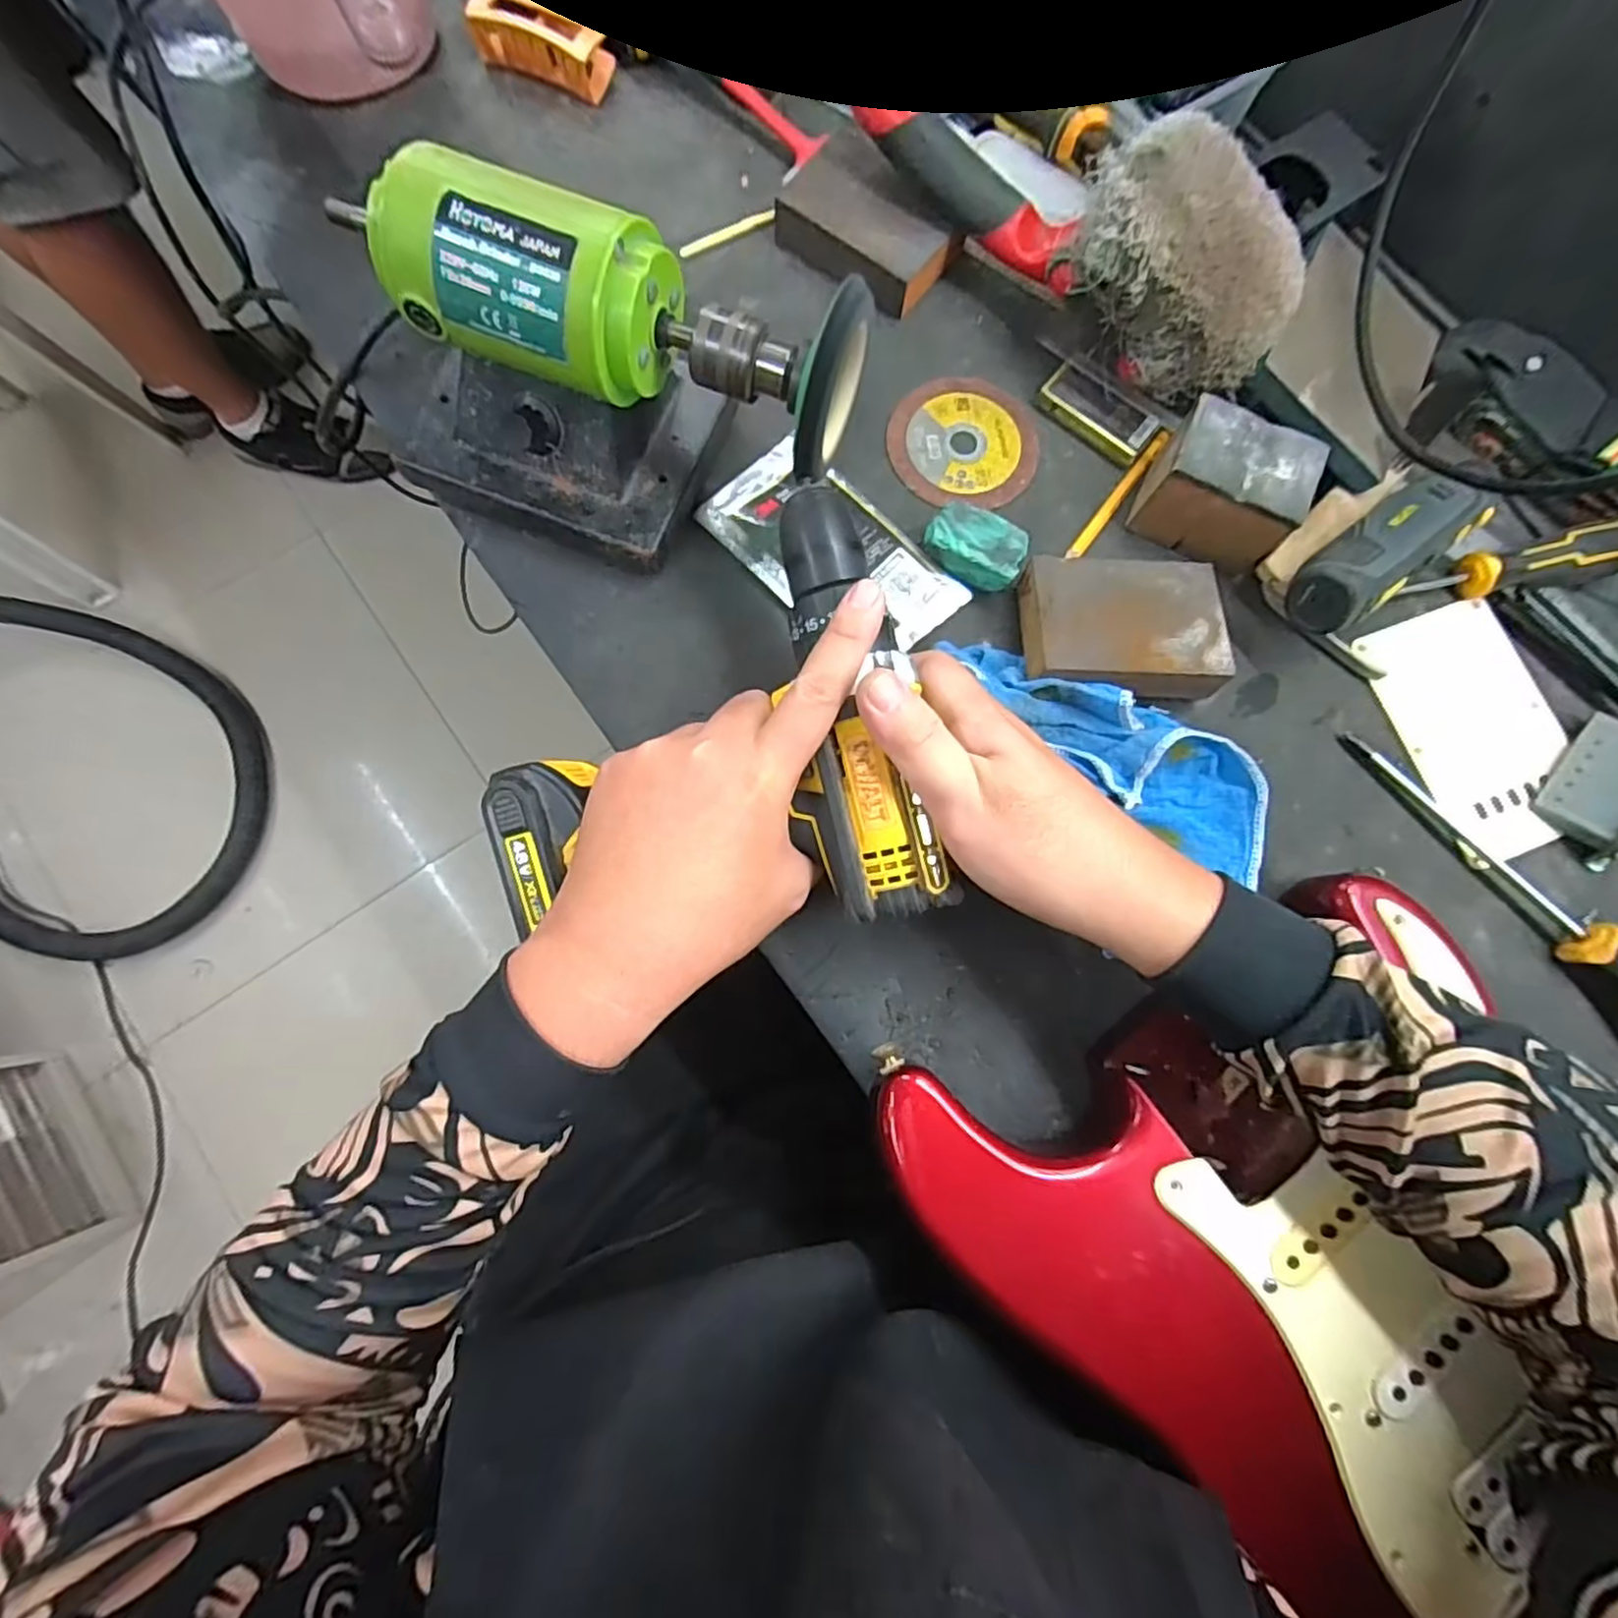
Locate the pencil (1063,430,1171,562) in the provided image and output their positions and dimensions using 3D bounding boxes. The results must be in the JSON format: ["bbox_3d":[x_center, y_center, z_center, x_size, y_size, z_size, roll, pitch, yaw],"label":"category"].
[{"bbox_3d":[0.181,-0.184,0.409,0.009,0.008,0.098,37,81,3],"label":"pencil"}]

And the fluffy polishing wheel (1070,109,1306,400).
[{"bbox_3d":[0.199,-0.284,0.363,0.119,0.059,0.085,44,81,4],"label":"fluffy polishing wheel"}]

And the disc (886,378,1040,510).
[{"bbox_3d":[0.092,-0.218,0.415,0.087,0.004,0.085,-6,81,-5],"label":"disc"}]

